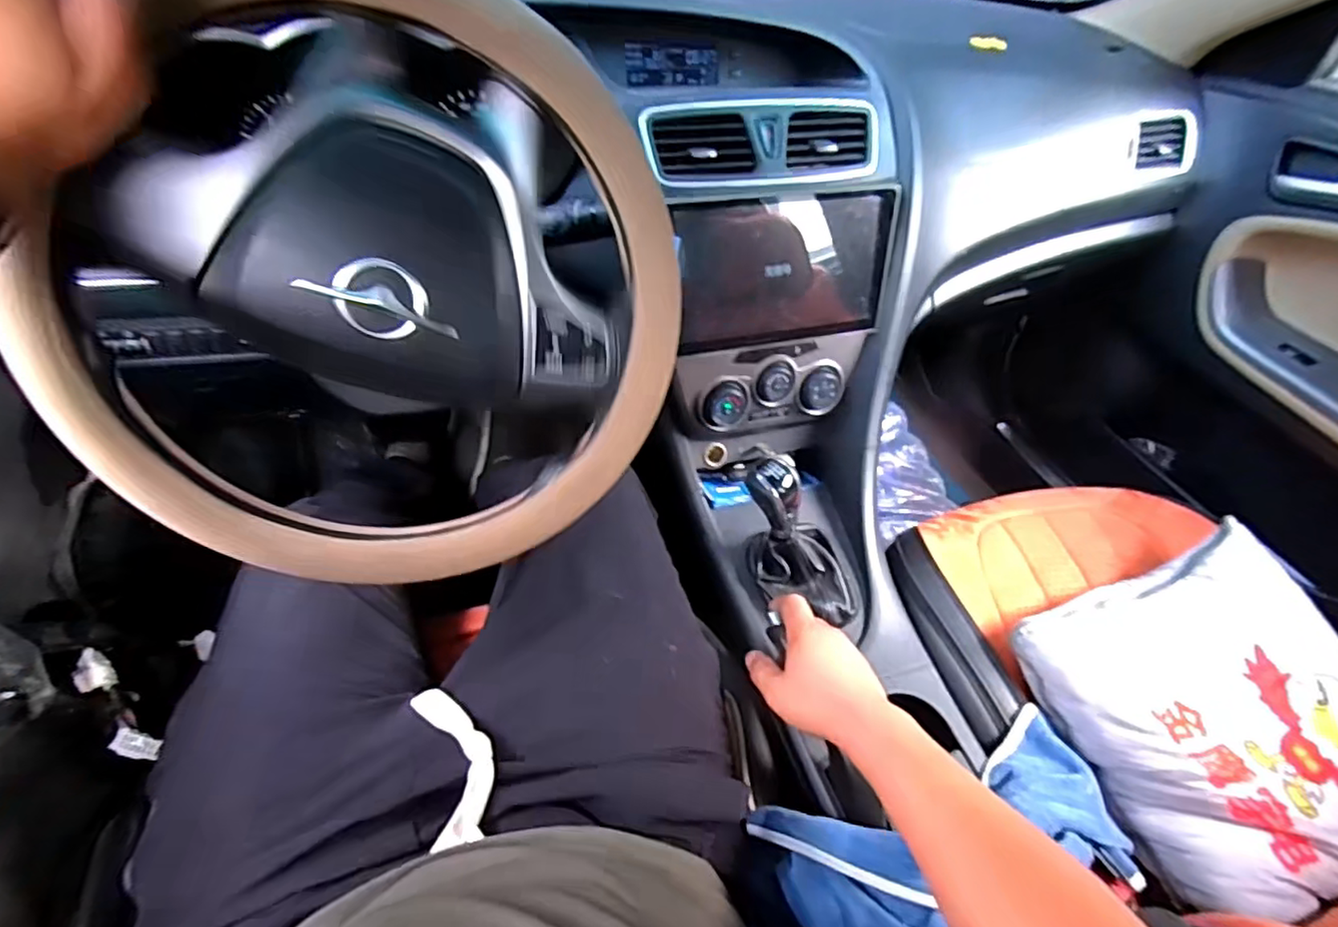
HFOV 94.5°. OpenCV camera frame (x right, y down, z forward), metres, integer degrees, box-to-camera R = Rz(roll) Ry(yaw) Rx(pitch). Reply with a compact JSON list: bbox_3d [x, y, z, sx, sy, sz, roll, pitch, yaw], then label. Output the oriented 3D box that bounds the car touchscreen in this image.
[{"bbox_3d":[0.119,-0.202,0.650,0.243,0.144,0.030,-10,27,-16],"label":"car touchscreen"}]

